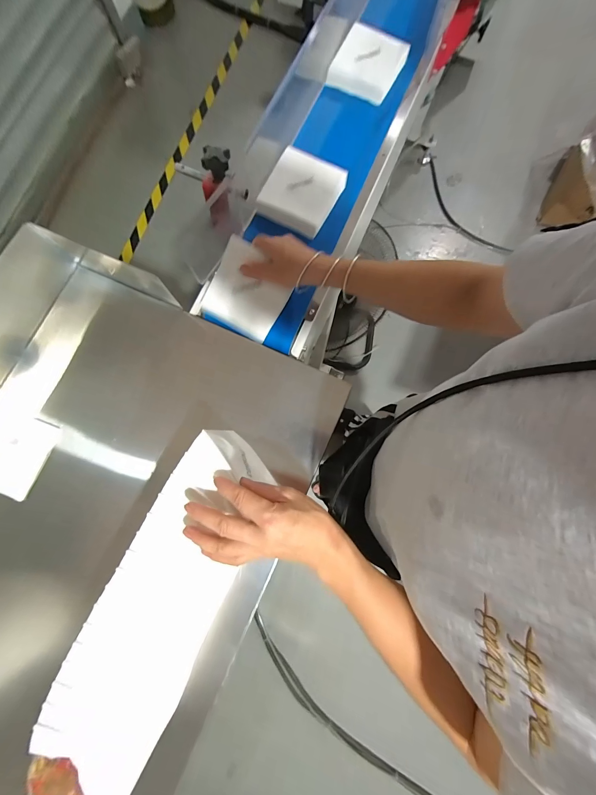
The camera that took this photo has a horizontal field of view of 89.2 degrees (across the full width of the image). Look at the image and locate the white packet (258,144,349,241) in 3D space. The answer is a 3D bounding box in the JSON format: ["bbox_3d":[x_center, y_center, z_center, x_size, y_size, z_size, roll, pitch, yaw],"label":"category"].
[{"bbox_3d":[0.008,-0.351,0.519,0.114,0.035,0.122,28,81,5],"label":"white packet"}]

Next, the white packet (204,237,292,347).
[{"bbox_3d":[-0.078,-0.162,0.469,0.116,0.014,0.117,34,110,-2],"label":"white packet"}]

